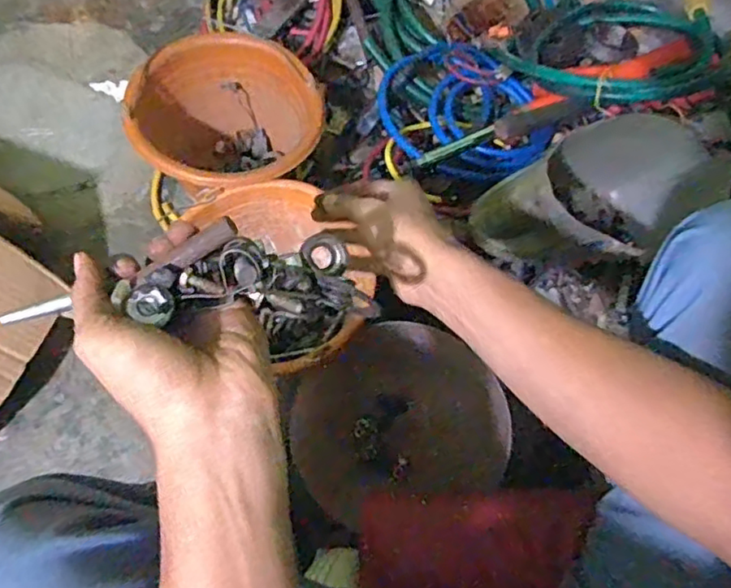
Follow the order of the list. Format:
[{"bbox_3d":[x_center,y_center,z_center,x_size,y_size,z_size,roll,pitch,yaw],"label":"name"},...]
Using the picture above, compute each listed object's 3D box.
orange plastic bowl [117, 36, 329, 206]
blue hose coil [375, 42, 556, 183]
[{"bbox_3d":[-0.185,-0.216,0.866,0.236,0.178,0.234,1,67,-1],"label":"orange plastic bowl"},{"bbox_3d":[0.127,-0.268,0.874,0.217,0.046,0.236,-22,70,-10],"label":"blue hose coil"}]

